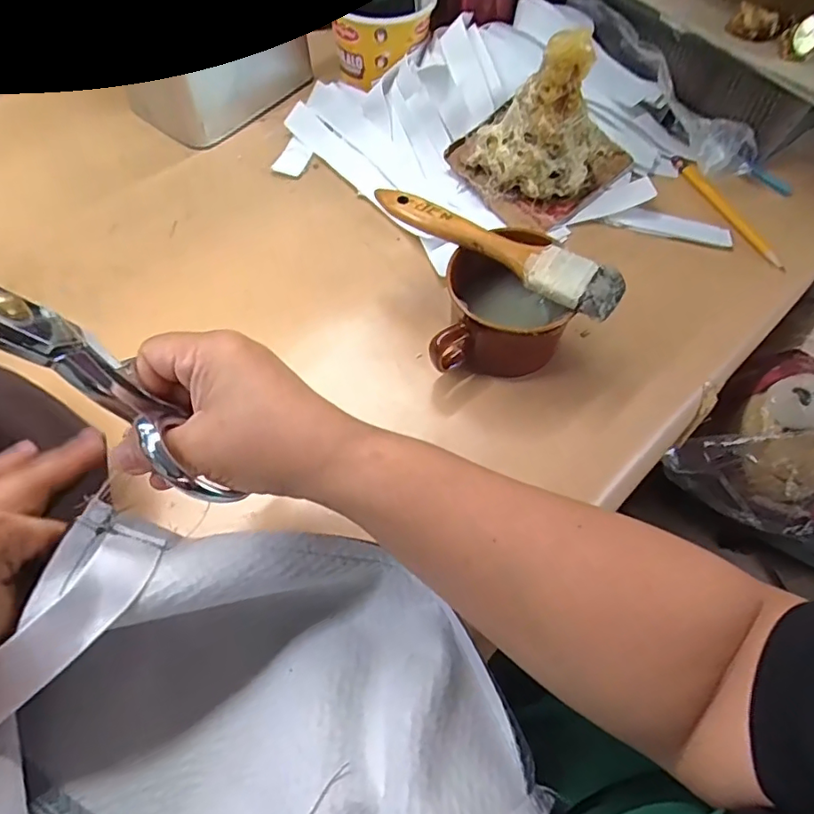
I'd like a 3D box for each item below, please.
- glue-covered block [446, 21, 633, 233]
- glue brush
[{"bbox_3d":[0.113,-0.233,0.439,0.123,0.116,0.105,-32,67,-18],"label":"glue-covered block"},{"bbox_3d":[0.057,-0.107,0.358,0.168,0.011,0.034,33,65,15],"label":"glue brush"}]

